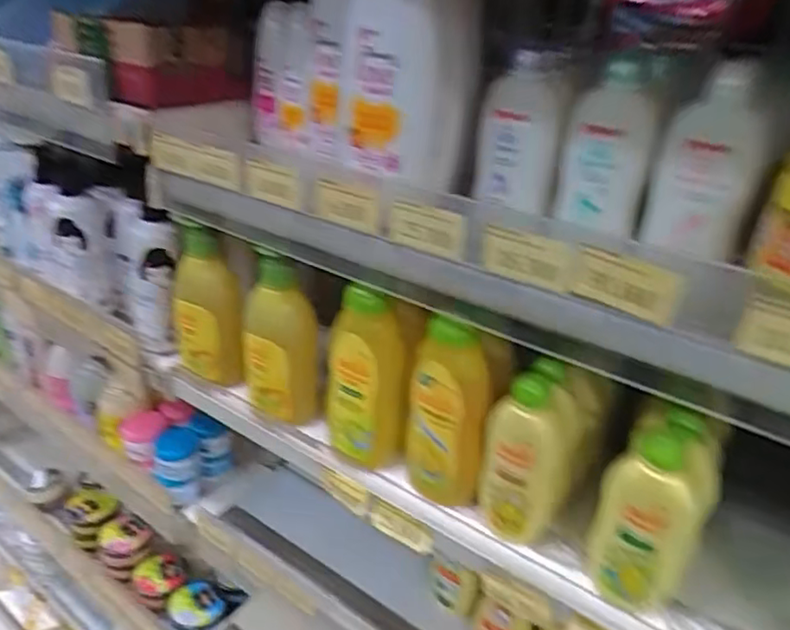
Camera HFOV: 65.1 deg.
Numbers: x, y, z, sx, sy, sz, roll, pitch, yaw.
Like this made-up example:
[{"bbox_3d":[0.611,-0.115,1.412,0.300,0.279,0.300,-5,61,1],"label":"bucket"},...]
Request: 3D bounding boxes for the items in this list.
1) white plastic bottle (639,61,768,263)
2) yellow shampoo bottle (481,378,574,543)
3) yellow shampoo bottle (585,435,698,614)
[{"bbox_3d":[0.184,-0.089,0.366,0.050,0.103,0.041,10,29,12],"label":"white plastic bottle"},{"bbox_3d":[0.093,0.099,0.435,0.060,0.129,0.048,12,30,17],"label":"yellow shampoo bottle"},{"bbox_3d":[0.153,0.130,0.384,0.054,0.123,0.030,21,33,29],"label":"yellow shampoo bottle"}]

